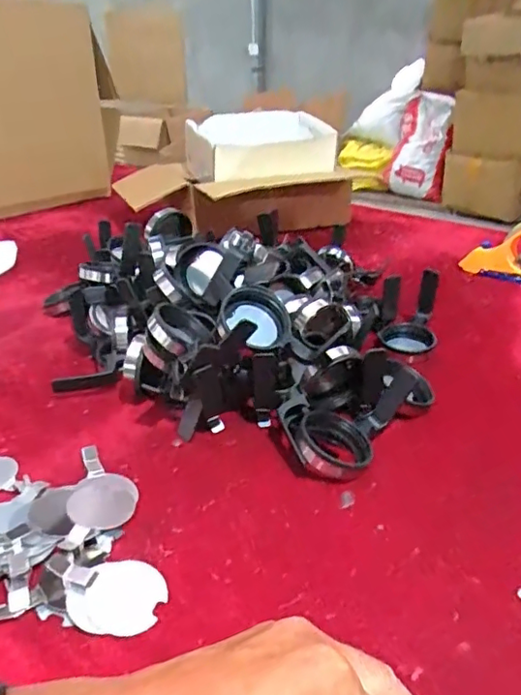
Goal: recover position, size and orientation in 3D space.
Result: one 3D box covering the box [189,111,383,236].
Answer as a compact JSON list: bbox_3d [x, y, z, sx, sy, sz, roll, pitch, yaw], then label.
[{"bbox_3d":[0.023,-0.372,1.200,0.348,0.199,0.302,-10,31,-15],"label":"box"}]

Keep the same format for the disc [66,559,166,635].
[{"bbox_3d":[-0.104,0.181,0.407,0.066,0.010,0.053,0,30,3],"label":"disc"}]

